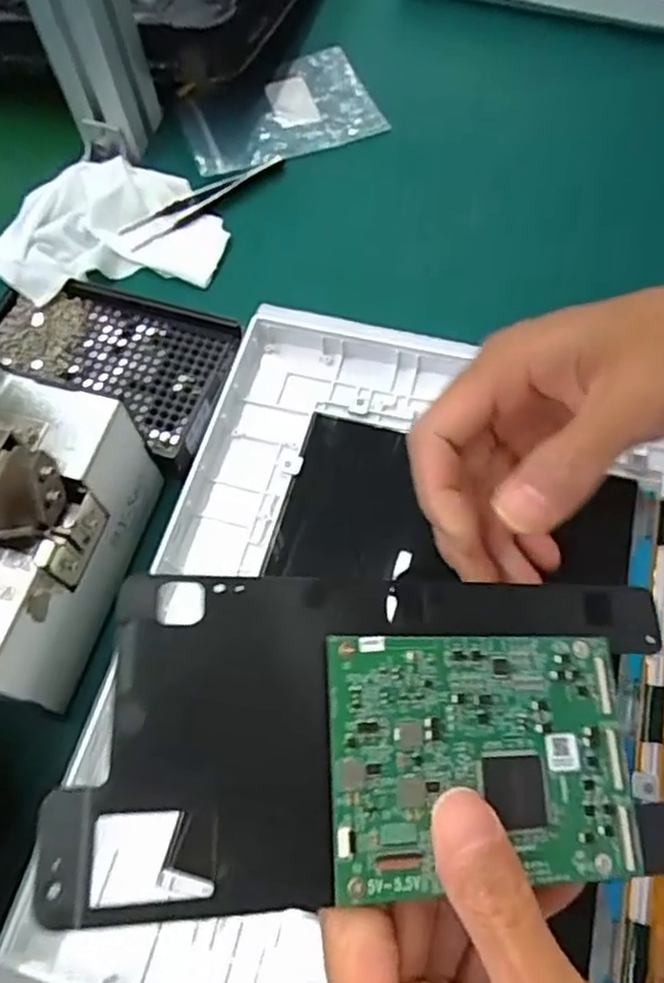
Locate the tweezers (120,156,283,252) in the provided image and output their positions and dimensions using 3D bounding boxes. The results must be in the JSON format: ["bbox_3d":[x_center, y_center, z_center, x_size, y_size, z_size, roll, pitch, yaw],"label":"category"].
[{"bbox_3d":[-0.081,-0.187,0.438,0.116,0.006,0.012,-36,67,-14],"label":"tweezers"}]

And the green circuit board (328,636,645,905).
[{"bbox_3d":[0.045,0.078,0.205,0.093,0.004,0.068,4,70,-14],"label":"green circuit board"}]

